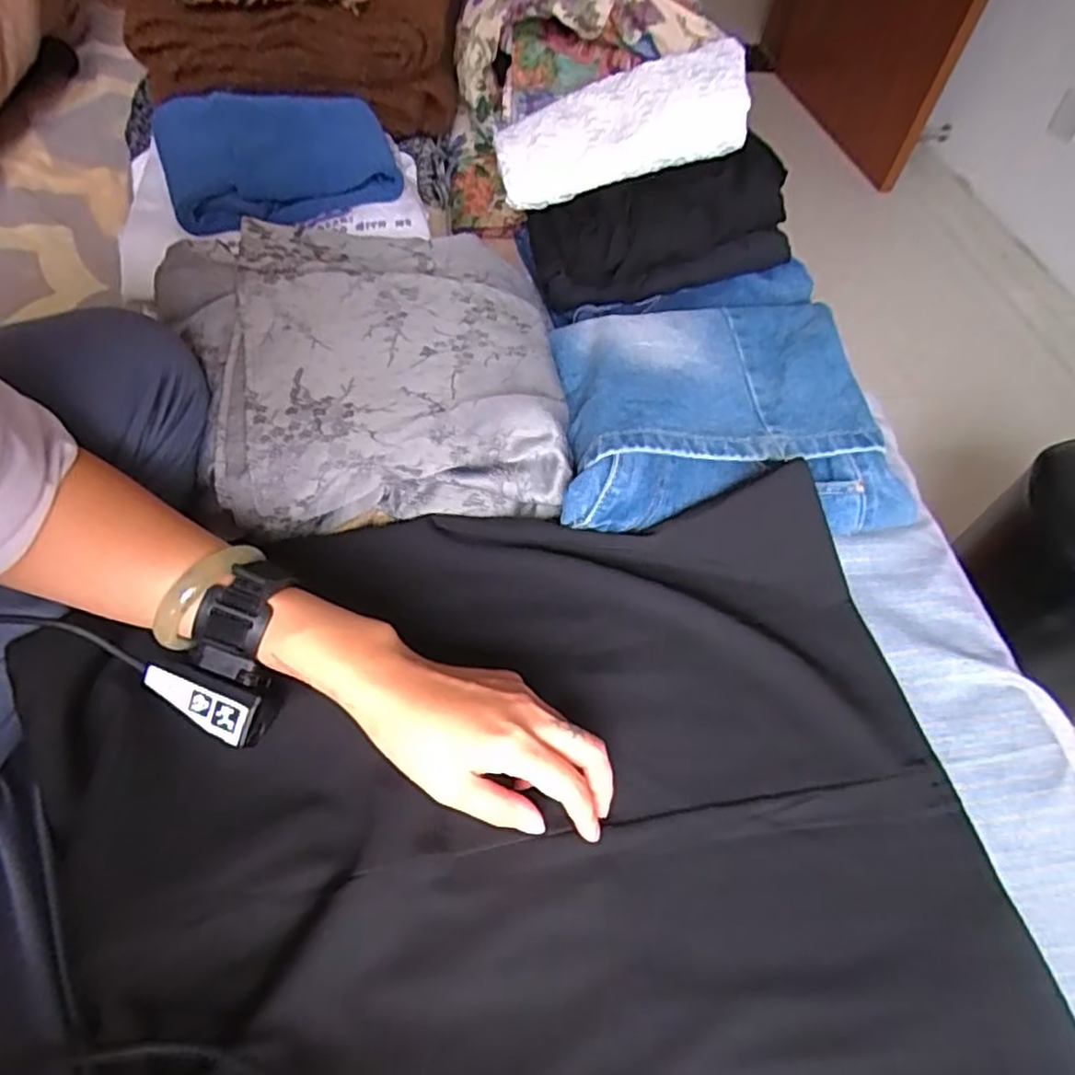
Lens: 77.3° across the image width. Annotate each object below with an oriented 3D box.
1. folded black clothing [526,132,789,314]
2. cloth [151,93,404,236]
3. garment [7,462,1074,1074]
[{"bbox_3d":[0.107,-0.279,0.609,0.227,0.089,0.078,-13,56,3],"label":"folded black clothing"},{"bbox_3d":[-0.232,-0.341,0.599,0.191,0.053,0.133,-16,58,-16],"label":"cloth"},{"bbox_3d":[-0.006,0.169,0.353,0.527,0.052,0.443,-2,55,-6],"label":"garment"}]

